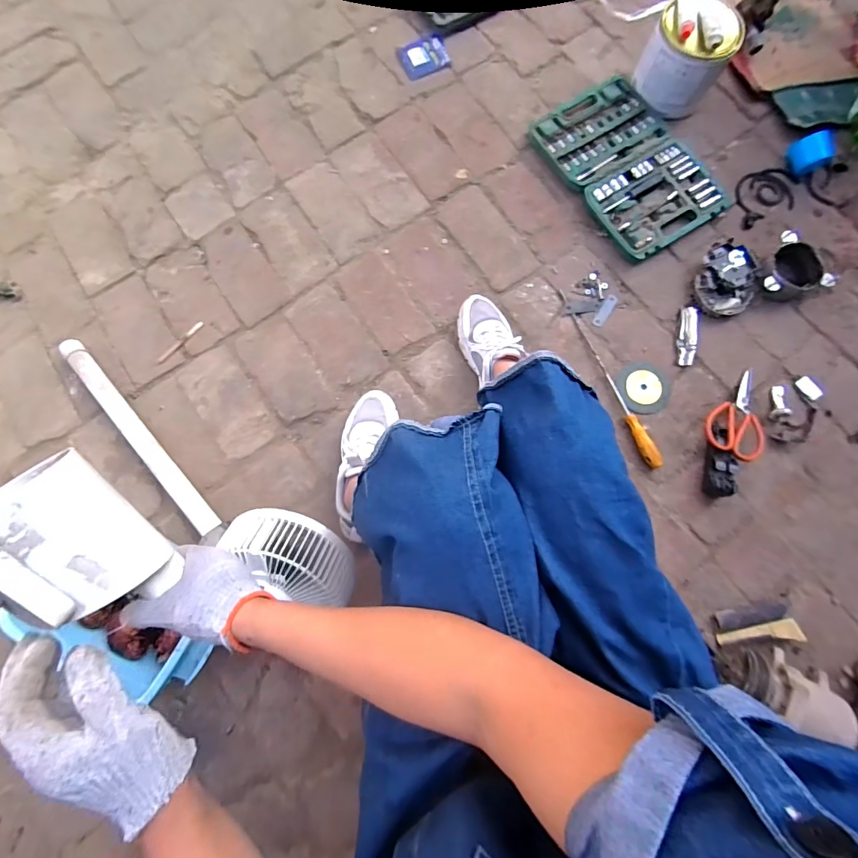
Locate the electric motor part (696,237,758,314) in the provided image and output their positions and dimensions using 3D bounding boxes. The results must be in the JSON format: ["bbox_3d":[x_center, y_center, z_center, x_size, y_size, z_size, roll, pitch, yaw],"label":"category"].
[{"bbox_3d":[0.586,-0.296,0.866,0.106,0.045,0.143,1,80,1],"label":"electric motor part"}]

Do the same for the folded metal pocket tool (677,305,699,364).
[{"bbox_3d":[0.510,-0.185,0.857,0.027,0.020,0.122,7,80,2],"label":"folded metal pocket tool"}]

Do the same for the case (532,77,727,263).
[{"bbox_3d":[0.418,-0.559,0.924,0.255,0.034,0.393,-33,81,-5],"label":"case"}]

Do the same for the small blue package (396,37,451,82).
[{"bbox_3d":[-0.010,-0.853,1.001,0.106,0.006,0.089,-19,84,4],"label":"small blue package"}]

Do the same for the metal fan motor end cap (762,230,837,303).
[{"bbox_3d":[0.726,-0.302,0.863,0.122,0.052,0.134,26,81,5],"label":"metal fan motor end cap"}]

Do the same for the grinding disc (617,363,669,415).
[{"bbox_3d":[0.420,-0.081,0.847,0.093,0.011,0.101,0,80,0],"label":"grinding disc"}]

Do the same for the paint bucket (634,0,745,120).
[{"bbox_3d":[0.516,-0.745,0.889,0.151,0.152,0.124,31,82,6],"label":"paint bucket"}]

